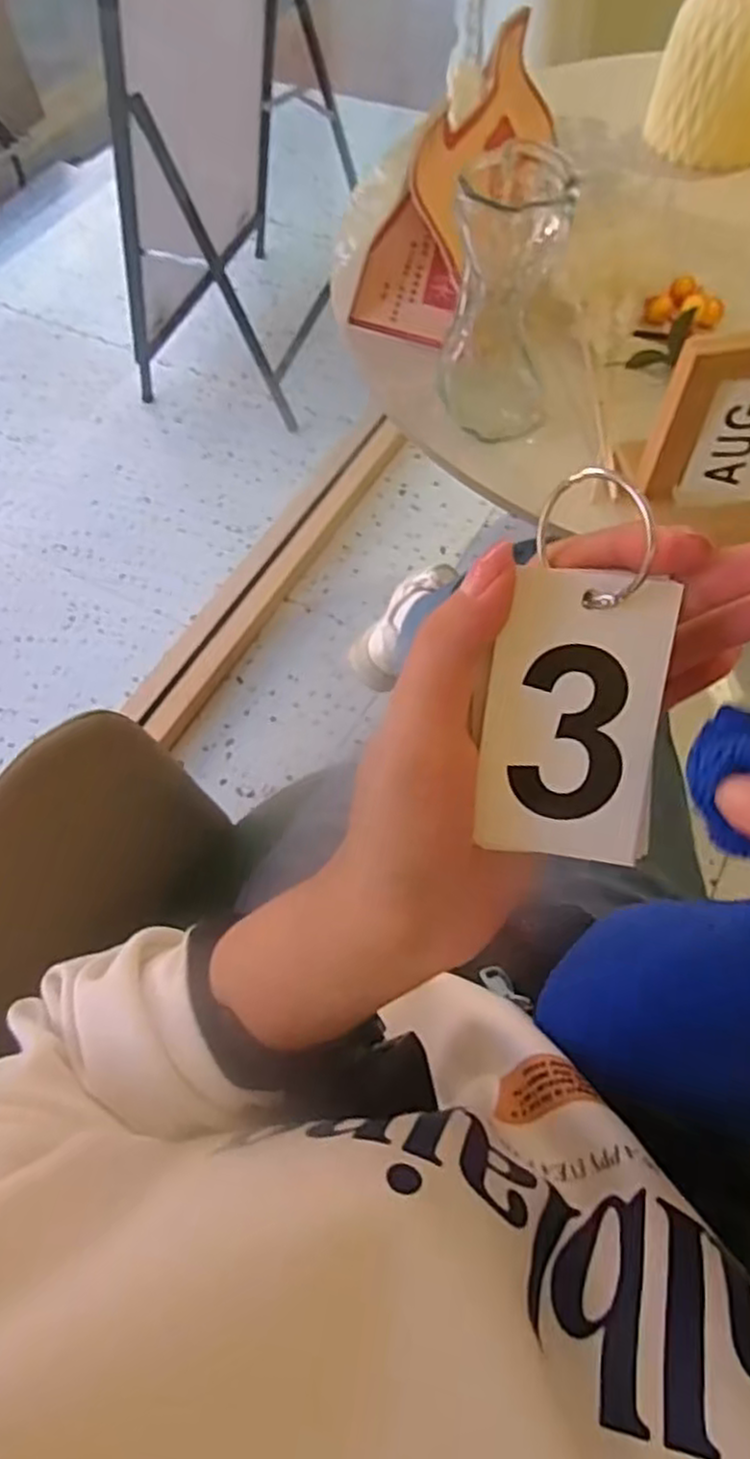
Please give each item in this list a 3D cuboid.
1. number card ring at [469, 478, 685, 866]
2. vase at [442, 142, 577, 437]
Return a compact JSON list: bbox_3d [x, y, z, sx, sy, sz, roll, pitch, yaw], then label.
[{"bbox_3d":[0.054,-0.013,0.194,0.044,0.004,0.096,5,102,5],"label":"number card ring"},{"bbox_3d":[0.082,-0.270,0.468,0.071,0.141,0.084,17,64,11],"label":"vase"}]

